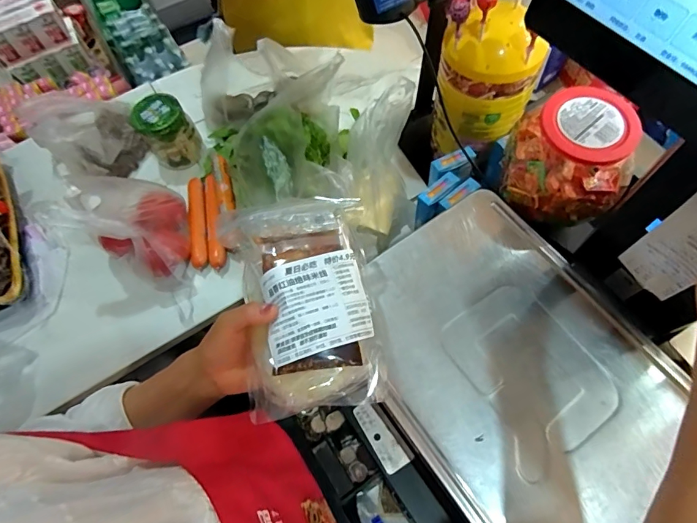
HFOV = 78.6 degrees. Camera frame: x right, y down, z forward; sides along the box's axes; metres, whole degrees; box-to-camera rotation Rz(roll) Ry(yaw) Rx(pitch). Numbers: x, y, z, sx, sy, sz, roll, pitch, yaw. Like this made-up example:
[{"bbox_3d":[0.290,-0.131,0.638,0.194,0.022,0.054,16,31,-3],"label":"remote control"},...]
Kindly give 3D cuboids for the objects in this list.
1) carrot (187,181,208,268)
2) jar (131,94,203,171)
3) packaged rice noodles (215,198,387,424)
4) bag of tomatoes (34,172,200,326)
[{"bbox_3d":[-0.260,-0.069,0.732,0.028,0.025,0.163,-10,65,-1],"label":"carrot"},{"bbox_3d":[-0.324,-0.230,0.777,0.088,0.121,0.084,-1,65,3],"label":"jar"},{"bbox_3d":[-0.043,0.027,0.365,0.122,0.031,0.190,-10,65,-1],"label":"packaged rice noodles"},{"bbox_3d":[-0.305,-0.047,0.651,0.192,0.197,0.157,33,72,17],"label":"bag of tomatoes"}]

